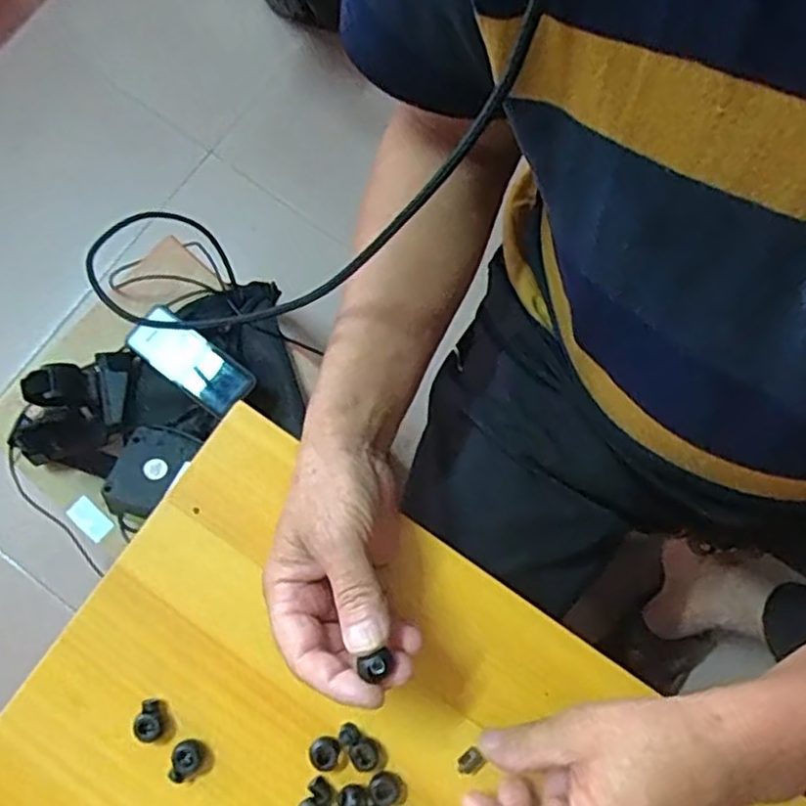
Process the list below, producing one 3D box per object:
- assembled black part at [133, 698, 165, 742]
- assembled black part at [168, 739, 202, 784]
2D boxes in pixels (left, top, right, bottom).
[{"bbox_3d":[-0.143,0.179,0.390,0.015,0.009,0.020,4,79,0],"label":"assembled black part"},{"bbox_3d":[-0.121,0.201,0.388,0.016,0.010,0.021,8,79,0],"label":"assembled black part"}]

